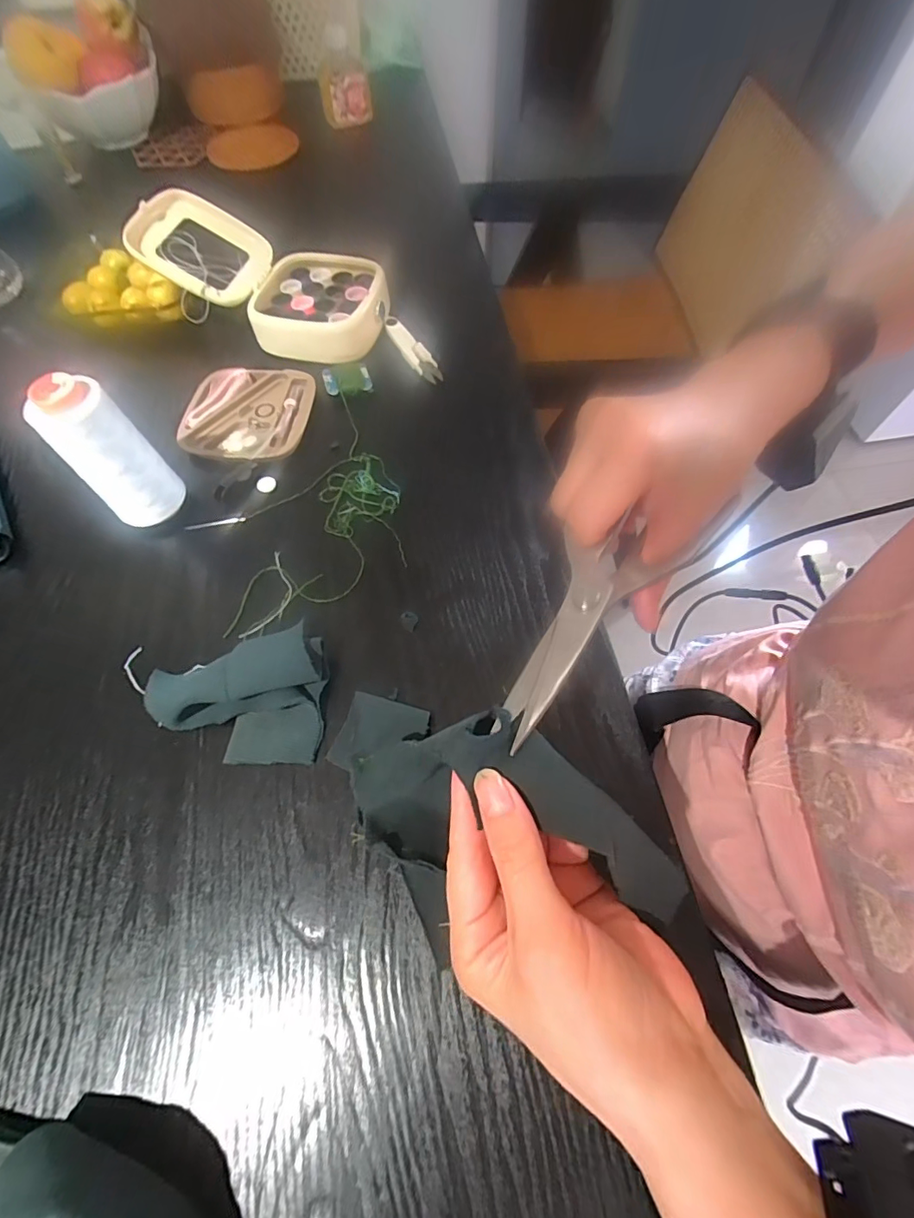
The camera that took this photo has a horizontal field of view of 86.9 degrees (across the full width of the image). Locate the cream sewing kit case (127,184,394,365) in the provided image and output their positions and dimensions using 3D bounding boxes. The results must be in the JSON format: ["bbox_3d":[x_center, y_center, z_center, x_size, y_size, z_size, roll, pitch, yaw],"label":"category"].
[{"bbox_3d":[-0.187,-0.330,0.482,0.237,0.047,0.122,26,66,-2],"label":"cream sewing kit case"}]

